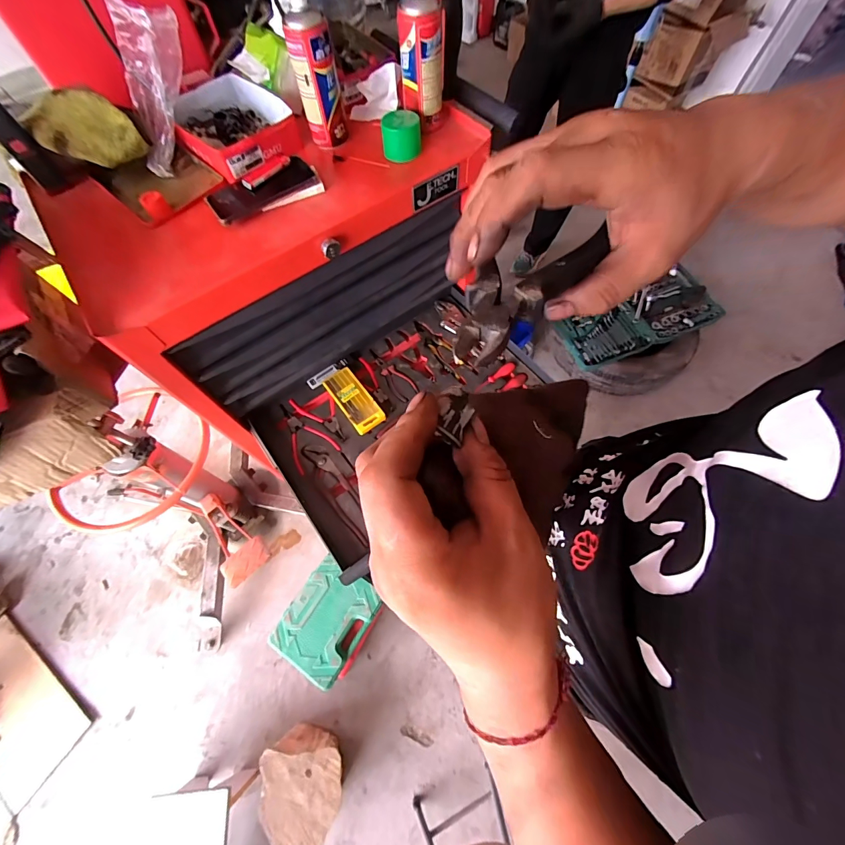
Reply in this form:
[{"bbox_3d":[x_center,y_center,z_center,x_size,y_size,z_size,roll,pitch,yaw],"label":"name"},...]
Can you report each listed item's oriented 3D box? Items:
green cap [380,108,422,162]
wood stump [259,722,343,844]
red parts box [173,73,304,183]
[{"bbox_3d":[-0.034,-0.476,0.626,0.064,0.048,0.058,0,65,2],"label":"green cap"},{"bbox_3d":[-0.312,0.964,0.998,0.205,0.157,0.207,-1,65,2],"label":"wood stump"},{"bbox_3d":[-0.332,-0.521,0.657,0.168,0.047,0.226,-37,69,-14],"label":"red parts box"}]

